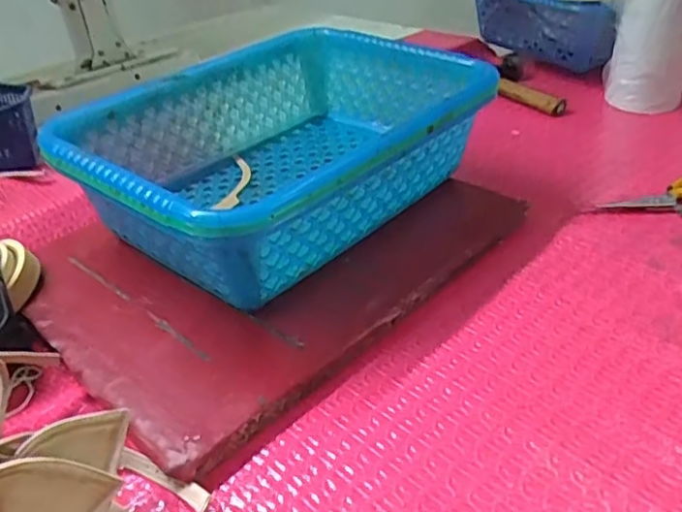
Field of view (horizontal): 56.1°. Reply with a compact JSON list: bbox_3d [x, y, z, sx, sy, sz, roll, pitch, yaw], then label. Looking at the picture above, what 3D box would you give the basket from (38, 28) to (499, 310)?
[{"bbox_3d":[-0.049,-0.093,0.590,0.266,0.110,0.357,25,44,32],"label":"basket"}]

